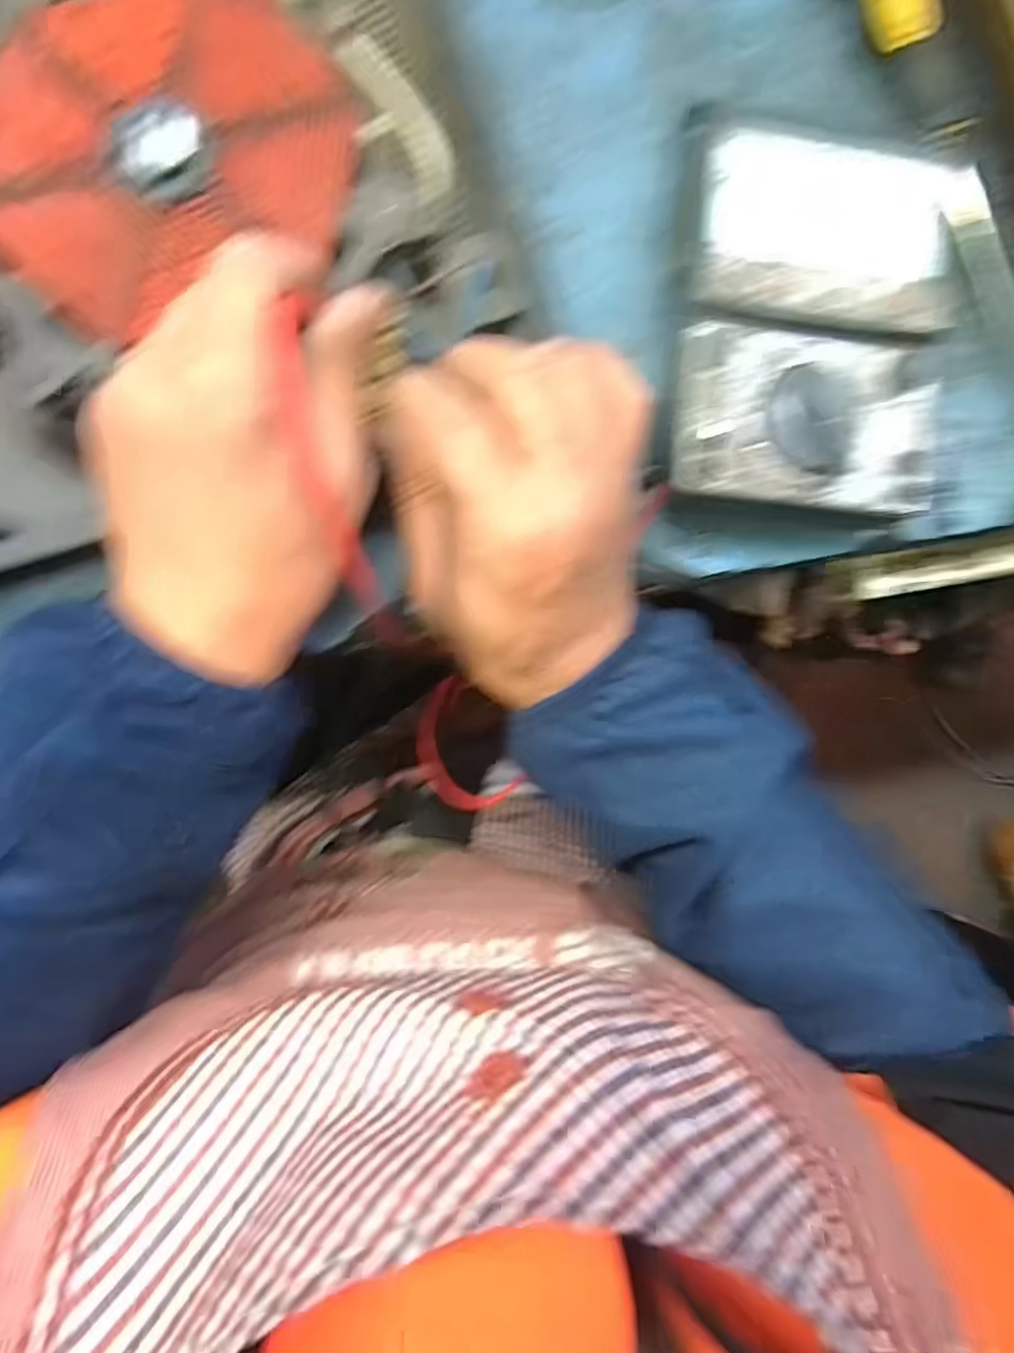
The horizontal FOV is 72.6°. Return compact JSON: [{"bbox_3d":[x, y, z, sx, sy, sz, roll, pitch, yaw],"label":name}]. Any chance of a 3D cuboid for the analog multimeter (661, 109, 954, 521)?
[{"bbox_3d":[0.129,-0.159,0.302,0.116,0.033,0.171,5,86,-3],"label":"analog multimeter"}]

